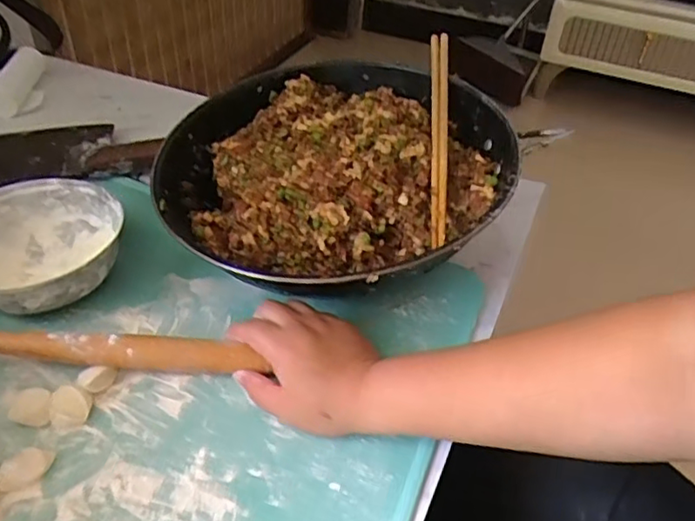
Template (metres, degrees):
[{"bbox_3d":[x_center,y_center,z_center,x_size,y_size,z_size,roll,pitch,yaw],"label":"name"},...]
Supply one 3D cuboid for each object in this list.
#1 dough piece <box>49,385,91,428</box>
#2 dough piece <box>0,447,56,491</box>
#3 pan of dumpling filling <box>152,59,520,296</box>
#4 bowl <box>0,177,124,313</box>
[{"bbox_3d":[-0.195,0.104,0.437,0.025,0.019,0.024,2,41,-2],"label":"dough piece"},{"bbox_3d":[-0.211,0.136,0.407,0.036,0.015,0.019,-28,50,-30],"label":"dough piece"},{"bbox_3d":[-0.012,-0.072,0.585,0.311,0.111,0.298,-1,42,-5],"label":"pan of dumpling filling"},{"bbox_3d":[-0.269,-0.008,0.539,0.138,0.051,0.145,2,41,-2],"label":"bowl"}]

